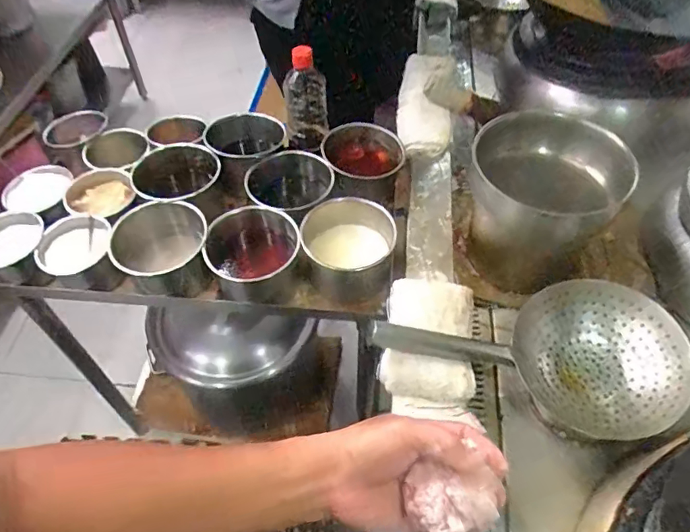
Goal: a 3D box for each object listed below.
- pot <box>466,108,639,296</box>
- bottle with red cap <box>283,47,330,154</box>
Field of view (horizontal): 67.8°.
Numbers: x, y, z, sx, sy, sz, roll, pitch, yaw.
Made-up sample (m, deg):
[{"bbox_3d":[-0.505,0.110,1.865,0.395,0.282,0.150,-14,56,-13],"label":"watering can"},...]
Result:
[{"bbox_3d":[0.294,-0.091,0.799,0.191,0.210,0.193,8,53,5],"label":"pot"},{"bbox_3d":[-0.068,-0.285,0.891,0.072,0.197,0.064,-3,52,-4],"label":"bottle with red cap"}]

